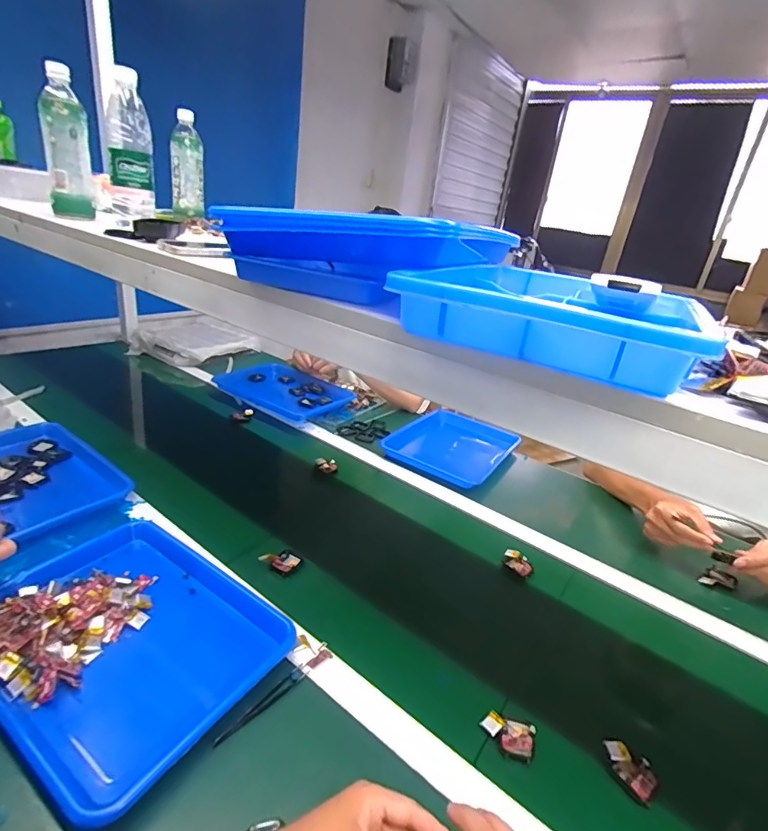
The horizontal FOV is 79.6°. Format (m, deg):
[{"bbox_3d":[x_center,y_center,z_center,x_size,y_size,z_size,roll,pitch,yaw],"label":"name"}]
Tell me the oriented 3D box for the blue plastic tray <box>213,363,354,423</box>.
[{"bbox_3d":[-0.275,-0.072,1.298,0.334,0.041,0.254,22,28,30],"label":"blue plastic tray"}]

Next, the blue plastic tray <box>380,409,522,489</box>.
[{"bbox_3d":[0.173,0.080,1.133,0.250,0.056,0.330,21,28,29],"label":"blue plastic tray"}]

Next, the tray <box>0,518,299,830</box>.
[{"bbox_3d":[-0.308,0.254,0.552,0.355,0.040,0.269,20,27,27],"label":"tray"}]

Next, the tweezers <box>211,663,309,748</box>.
[{"bbox_3d":[-0.131,0.317,0.504,0.013,0.013,0.119,23,29,31],"label":"tweezers"}]

